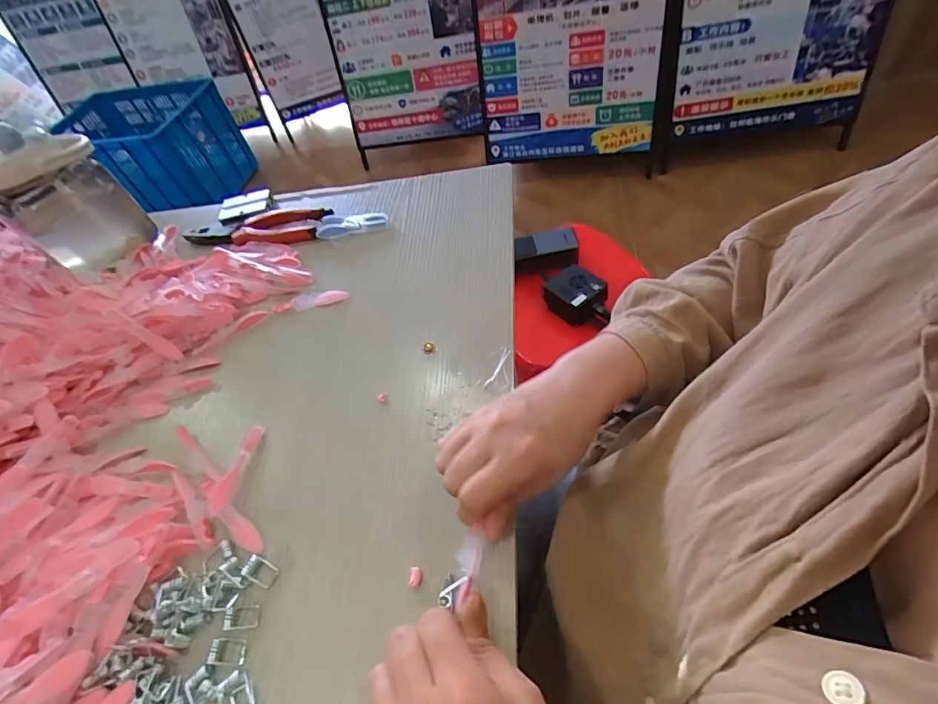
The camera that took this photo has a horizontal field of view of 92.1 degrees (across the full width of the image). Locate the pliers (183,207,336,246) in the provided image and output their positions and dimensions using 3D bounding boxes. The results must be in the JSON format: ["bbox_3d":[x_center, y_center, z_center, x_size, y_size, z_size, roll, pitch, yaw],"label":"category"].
[{"bbox_3d":[-0.260,-0.153,0.552,0.188,0.028,0.056,1,54,13],"label":"pliers"}]

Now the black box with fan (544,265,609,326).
[{"bbox_3d":[0.172,-0.091,0.735,0.074,0.057,0.081,-37,55,-15],"label":"black box with fan"}]

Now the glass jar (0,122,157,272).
[{"bbox_3d":[-0.476,-0.184,0.531,0.111,0.152,0.106,31,65,29],"label":"glass jar"}]

